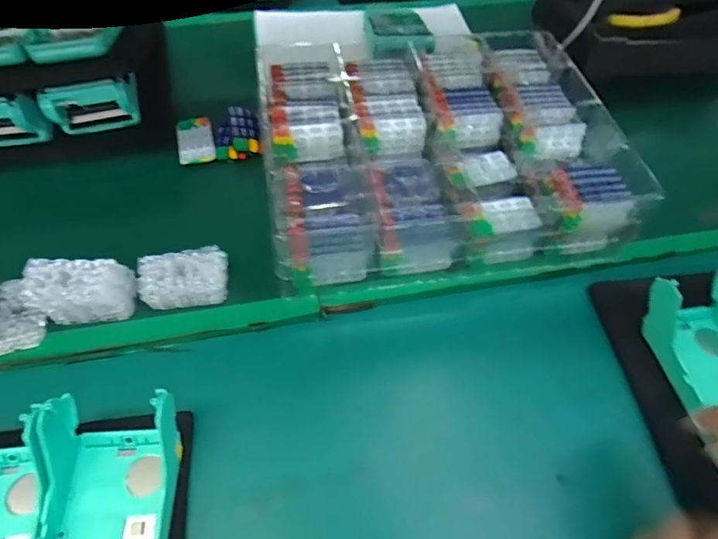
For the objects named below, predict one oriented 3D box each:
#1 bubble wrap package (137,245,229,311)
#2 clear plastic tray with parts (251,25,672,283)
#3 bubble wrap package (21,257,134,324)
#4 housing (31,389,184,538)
[{"bbox_3d":[-0.149,0.011,0.407,0.071,0.042,0.040,-11,57,-10],"label":"bubble wrap package"},{"bbox_3d":[0.066,-0.126,0.483,0.350,0.084,0.273,-8,57,-8],"label":"clear plastic tray with parts"},{"bbox_3d":[-0.227,0.021,0.388,0.069,0.053,0.044,-7,57,-7],"label":"bubble wrap package"},{"bbox_3d":[-0.166,0.168,0.289,0.080,0.057,0.165,0,56,-3],"label":"housing"}]

